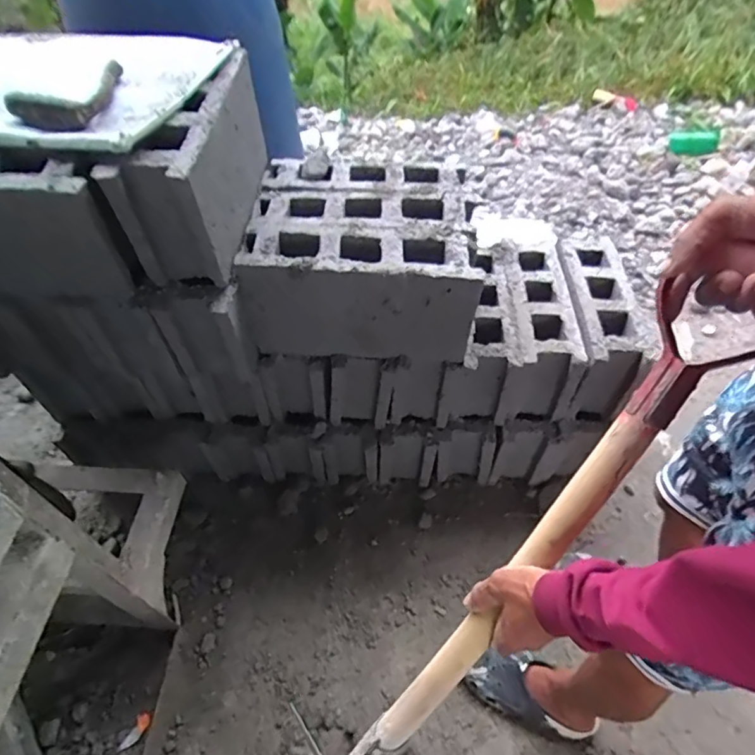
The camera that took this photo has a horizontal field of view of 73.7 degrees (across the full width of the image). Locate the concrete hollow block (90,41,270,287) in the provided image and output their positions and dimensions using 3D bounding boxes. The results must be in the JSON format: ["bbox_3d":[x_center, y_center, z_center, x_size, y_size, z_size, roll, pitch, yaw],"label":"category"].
[{"bbox_3d":[-0.289,-0.361,0.825,0.132,0.199,0.408,-1,51,1],"label":"concrete hollow block"}]

